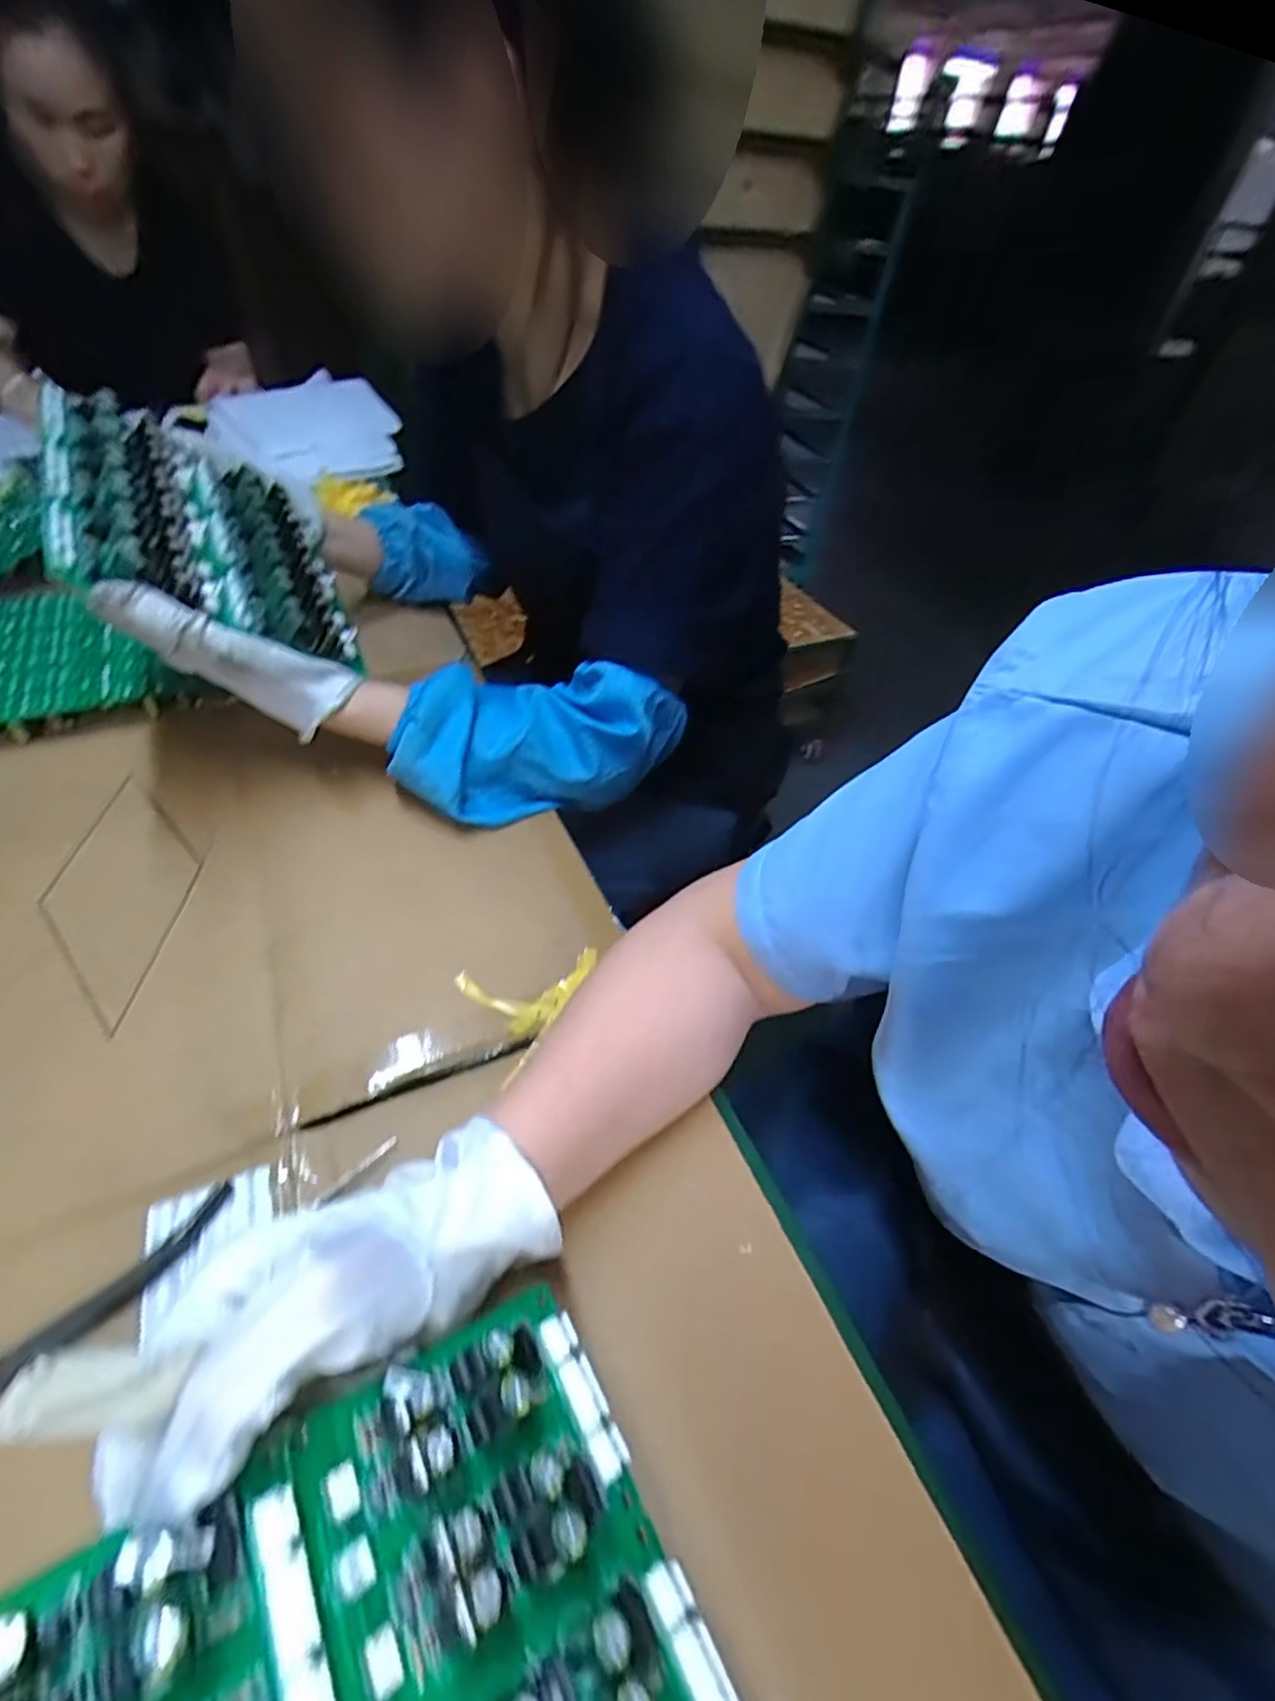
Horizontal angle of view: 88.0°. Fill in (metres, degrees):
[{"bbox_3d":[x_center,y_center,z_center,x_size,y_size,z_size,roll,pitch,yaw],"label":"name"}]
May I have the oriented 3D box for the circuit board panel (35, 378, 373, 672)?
[{"bbox_3d":[-0.293,-0.223,0.456,0.173,0.027,0.201,9,45,-50],"label":"circuit board panel"}]

